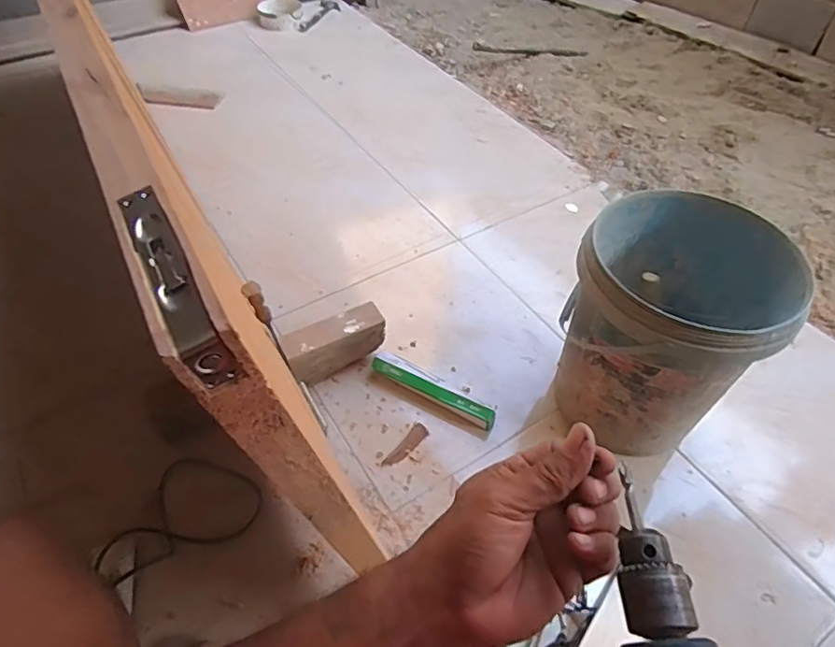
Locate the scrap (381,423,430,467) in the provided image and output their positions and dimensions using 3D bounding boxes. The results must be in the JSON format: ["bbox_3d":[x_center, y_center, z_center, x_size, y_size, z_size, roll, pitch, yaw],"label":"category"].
[{"bbox_3d":[-0.021,0.221,0.978,0.033,0.006,0.103,36,59,24],"label":"scrap"}]

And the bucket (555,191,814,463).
[{"bbox_3d":[0.394,0.008,0.899,0.290,0.323,0.290,0,50,0],"label":"bucket"}]

